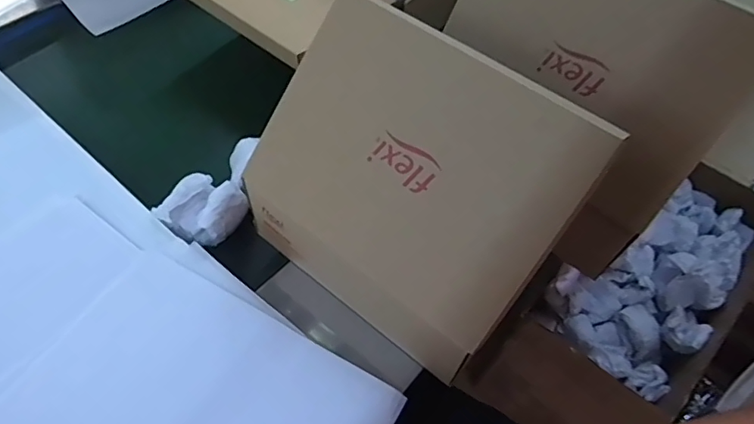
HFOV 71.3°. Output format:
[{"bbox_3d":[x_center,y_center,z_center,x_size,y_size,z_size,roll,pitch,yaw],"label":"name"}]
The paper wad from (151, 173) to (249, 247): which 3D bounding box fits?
[{"bbox_3d":[-0.251,-0.010,0.755,0.109,0.052,0.103,31,59,17],"label":"paper wad"}]

